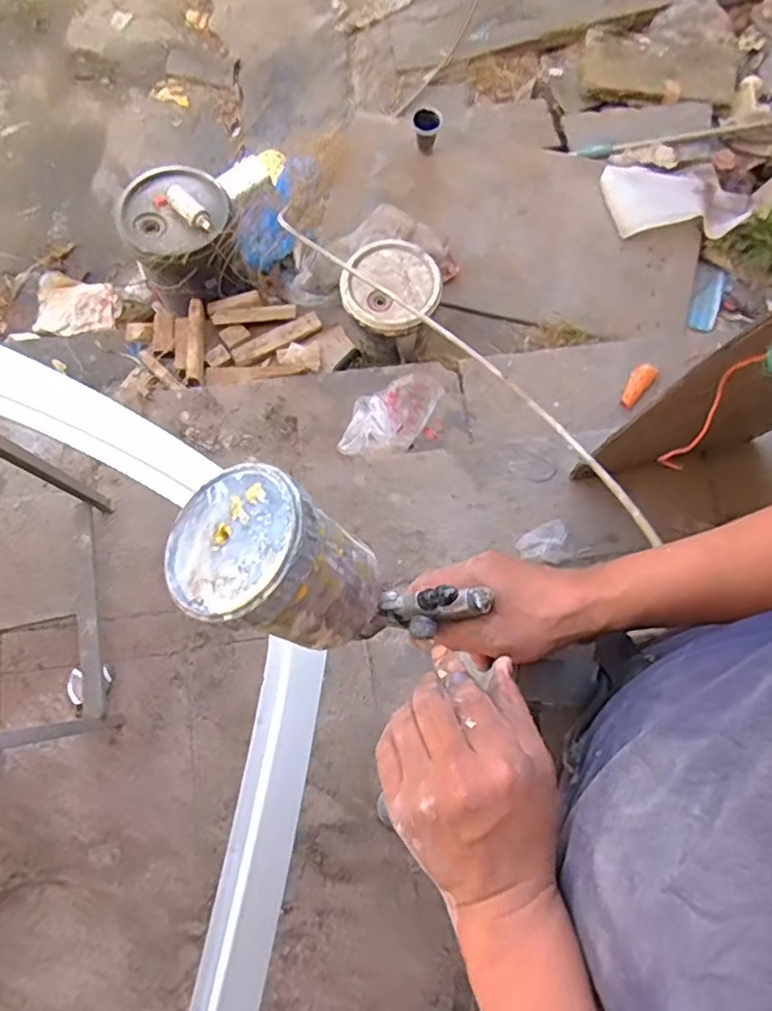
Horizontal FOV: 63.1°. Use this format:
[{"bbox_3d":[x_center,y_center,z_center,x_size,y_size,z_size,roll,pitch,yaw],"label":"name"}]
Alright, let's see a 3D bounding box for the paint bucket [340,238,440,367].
[{"bbox_3d":[0.018,-0.565,1.761,0.253,0.225,0.255,0,76,-1],"label":"paint bucket"}]

